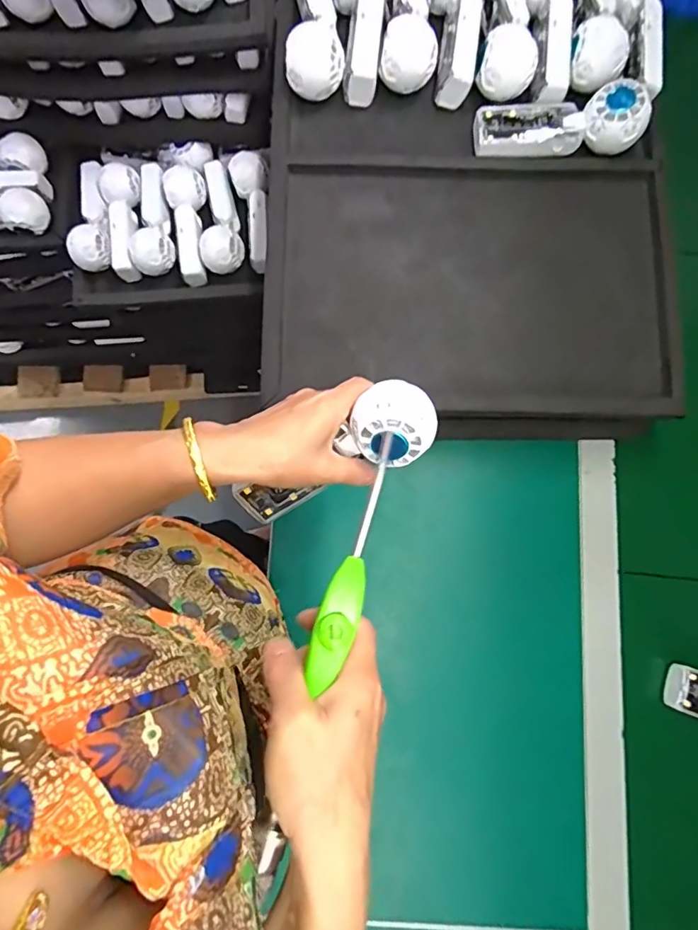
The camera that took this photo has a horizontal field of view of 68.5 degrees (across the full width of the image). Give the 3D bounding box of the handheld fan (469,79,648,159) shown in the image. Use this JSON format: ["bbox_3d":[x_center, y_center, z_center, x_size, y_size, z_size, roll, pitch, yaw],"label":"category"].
[{"bbox_3d":[0.222,-0.360,0.536,0.171,0.049,0.058,-2,75,0],"label":"handheld fan"}]

